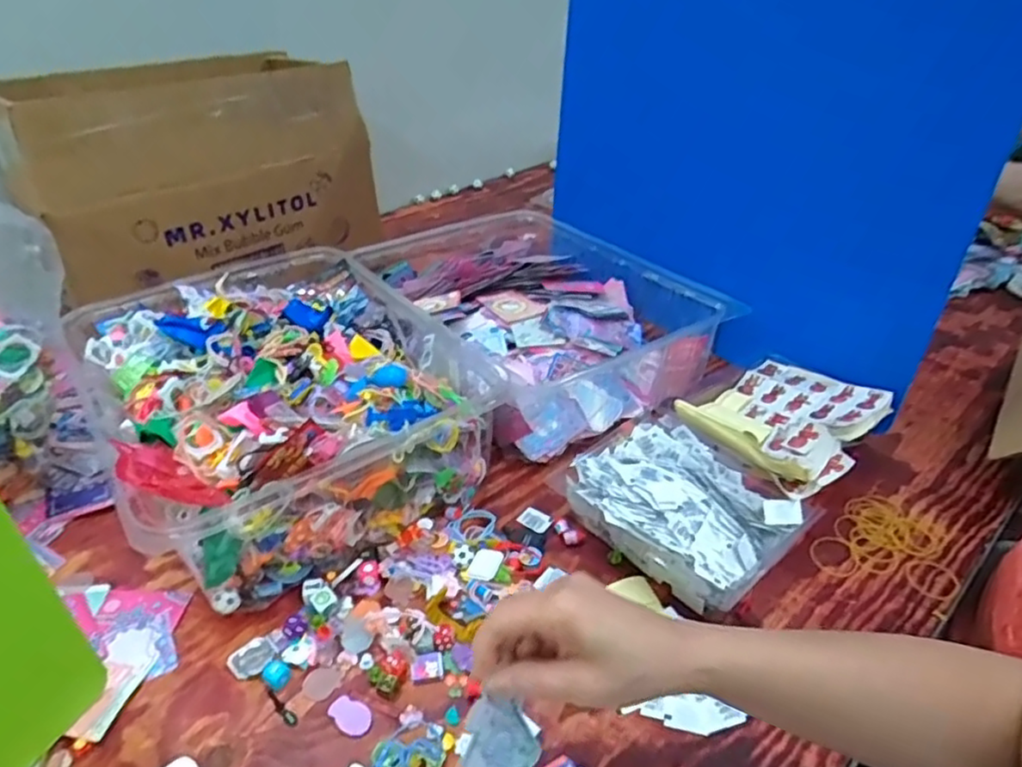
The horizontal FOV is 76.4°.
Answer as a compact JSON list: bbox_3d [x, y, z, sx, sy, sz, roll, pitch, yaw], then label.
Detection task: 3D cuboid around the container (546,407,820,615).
[{"bbox_3d":[0.153,0.111,0.644,0.185,0.069,0.235,-24,41,-30],"label":"container"}]

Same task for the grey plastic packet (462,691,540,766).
[{"bbox_3d":[-0.004,0.220,0.402,0.051,0.054,0.008,2,10,-24],"label":"grey plastic packet"}]

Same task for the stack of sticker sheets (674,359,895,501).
[{"bbox_3d":[0.303,0.037,0.714,0.196,0.051,0.178,-24,41,-29],"label":"stack of sticker sheets"}]

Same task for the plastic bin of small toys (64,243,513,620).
[{"bbox_3d":[-0.261,0.002,0.722,0.323,0.147,0.443,-23,41,-29],"label":"plastic bin of small toys"}]

